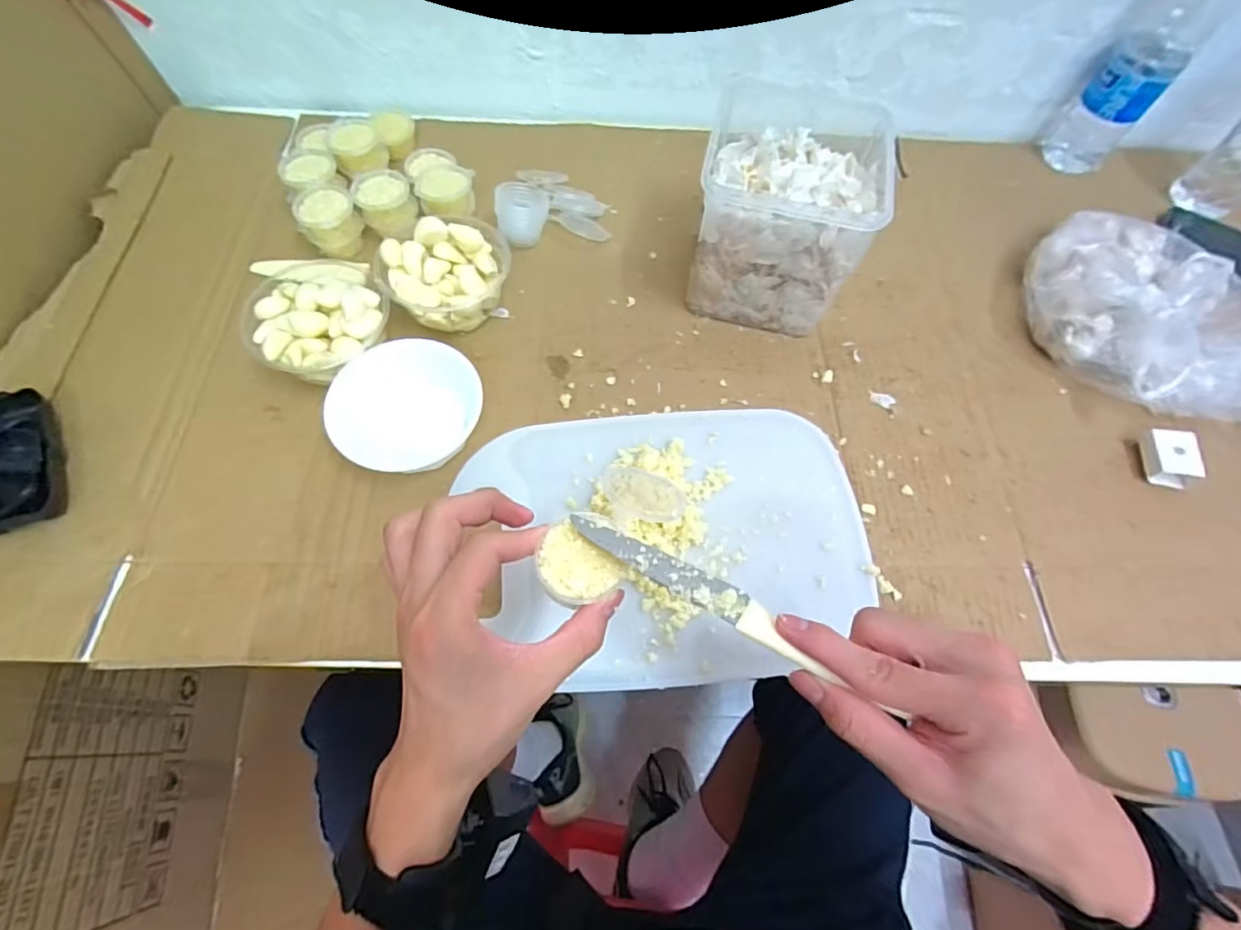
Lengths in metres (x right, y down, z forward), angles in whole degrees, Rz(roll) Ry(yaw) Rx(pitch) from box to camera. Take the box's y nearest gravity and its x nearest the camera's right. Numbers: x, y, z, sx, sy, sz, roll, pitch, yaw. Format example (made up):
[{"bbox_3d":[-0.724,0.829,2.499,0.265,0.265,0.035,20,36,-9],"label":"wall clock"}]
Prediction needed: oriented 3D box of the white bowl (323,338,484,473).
[{"bbox_3d":[-0.162,-0.041,0.438,0.107,0.049,0.102,1,65,-2],"label":"white bowl"}]

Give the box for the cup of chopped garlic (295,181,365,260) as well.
[{"bbox_3d":[-0.269,-0.224,0.521,0.050,0.054,0.052,1,65,-2],"label":"cup of chopped garlic"}]

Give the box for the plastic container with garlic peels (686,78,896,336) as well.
[{"bbox_3d":[0.135,-0.213,0.477,0.135,0.146,0.126,12,65,3],"label":"plastic container with garlic peels"}]

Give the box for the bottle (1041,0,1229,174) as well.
[{"bbox_3d":[0.507,-0.394,0.539,0.068,0.219,0.056,41,70,15],"label":"bottle"}]

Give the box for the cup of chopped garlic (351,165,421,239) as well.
[{"bbox_3d":[-0.220,-0.245,0.524,0.049,0.038,0.045,1,65,-2],"label":"cup of chopped garlic"}]

